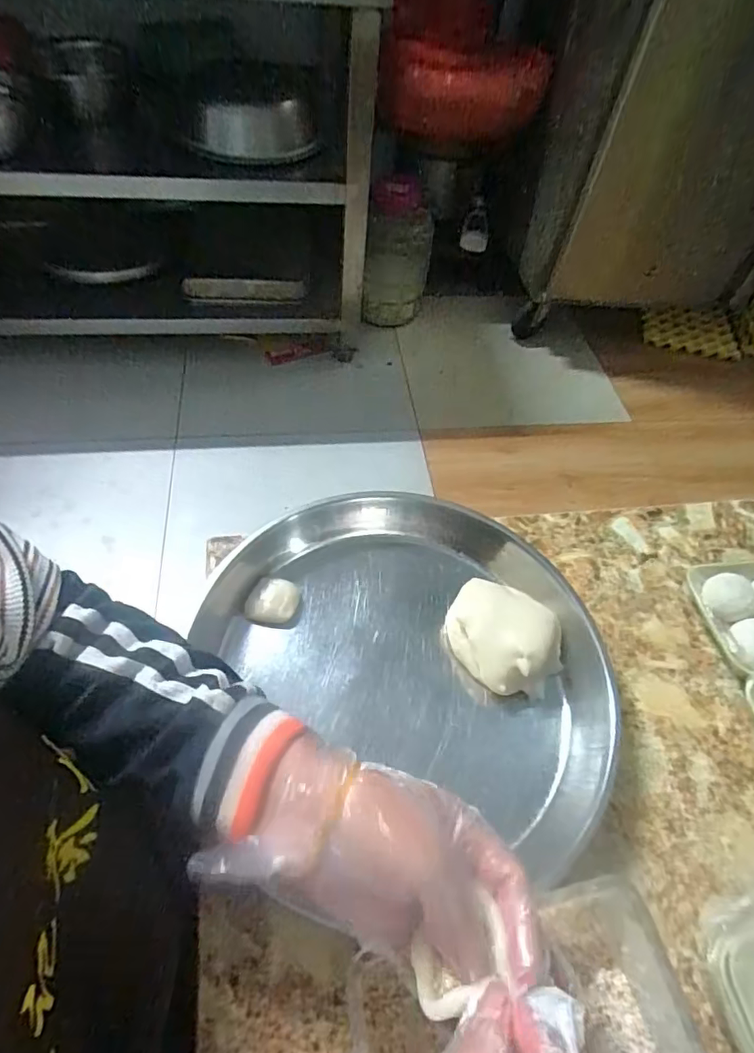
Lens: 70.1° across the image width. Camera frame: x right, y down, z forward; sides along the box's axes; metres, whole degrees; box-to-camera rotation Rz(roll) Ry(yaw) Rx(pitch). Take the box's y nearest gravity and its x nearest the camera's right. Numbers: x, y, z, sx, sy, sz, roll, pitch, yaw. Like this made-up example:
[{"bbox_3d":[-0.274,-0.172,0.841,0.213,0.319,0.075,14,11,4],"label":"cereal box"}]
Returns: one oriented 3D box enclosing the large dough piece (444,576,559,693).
[{"bbox_3d":[0.112,0.094,0.483,0.085,0.034,0.101,-26,61,-22],"label":"large dough piece"}]

